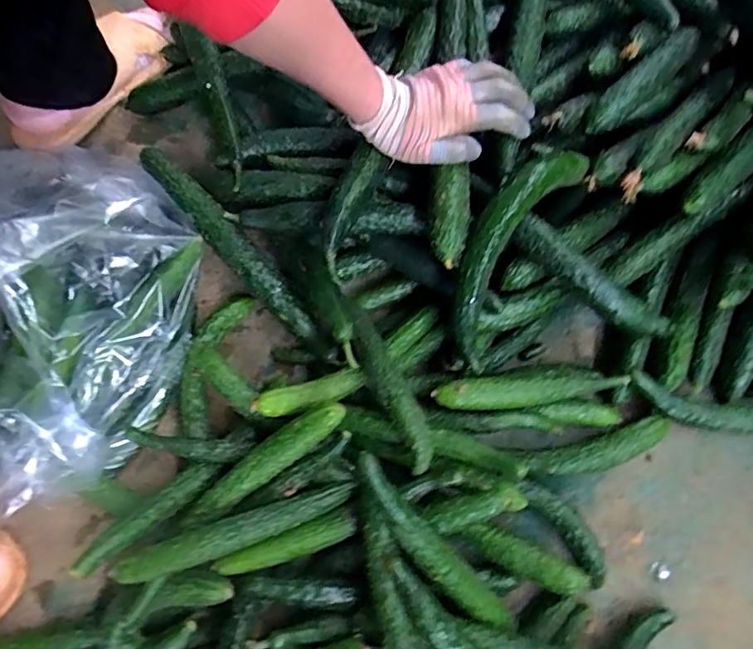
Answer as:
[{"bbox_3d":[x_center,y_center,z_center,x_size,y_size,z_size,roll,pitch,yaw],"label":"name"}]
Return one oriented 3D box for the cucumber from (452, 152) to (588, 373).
[{"bbox_3d":[0.121,-0.073,0.474,0.064,0.066,0.230,29,92,10],"label":"cucumber"}]

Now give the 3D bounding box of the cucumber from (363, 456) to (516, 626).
[{"bbox_3d":[0.044,0.186,0.421,0.028,0.025,0.199,-42,103,-11],"label":"cucumber"}]

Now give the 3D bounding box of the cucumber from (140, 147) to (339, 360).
[{"bbox_3d":[-0.148,-0.078,0.533,0.039,0.049,0.297,-39,75,-10],"label":"cucumber"}]

